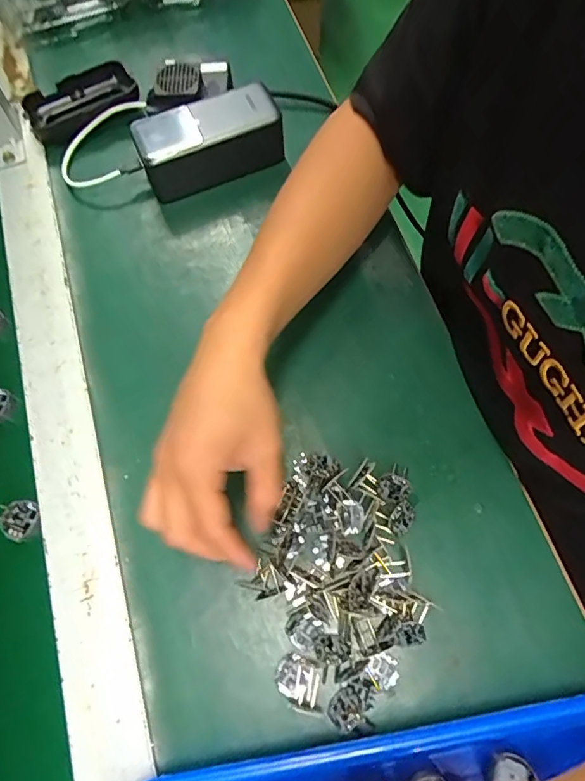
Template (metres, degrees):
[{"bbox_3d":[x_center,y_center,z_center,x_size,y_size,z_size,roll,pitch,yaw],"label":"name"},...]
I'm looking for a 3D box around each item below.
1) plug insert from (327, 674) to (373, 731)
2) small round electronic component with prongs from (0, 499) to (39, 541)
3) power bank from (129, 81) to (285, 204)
[{"bbox_3d":[0.038,0.199,0.321,0.033,0.006,0.020,-38,72,-13],"label":"plug insert"},{"bbox_3d":[-0.203,0.094,0.371,0.025,0.014,0.028,16,70,8],"label":"small round electronic component with prongs"},{"bbox_3d":[-0.077,-0.231,0.471,0.130,0.057,0.056,-23,70,-7],"label":"power bank"}]

